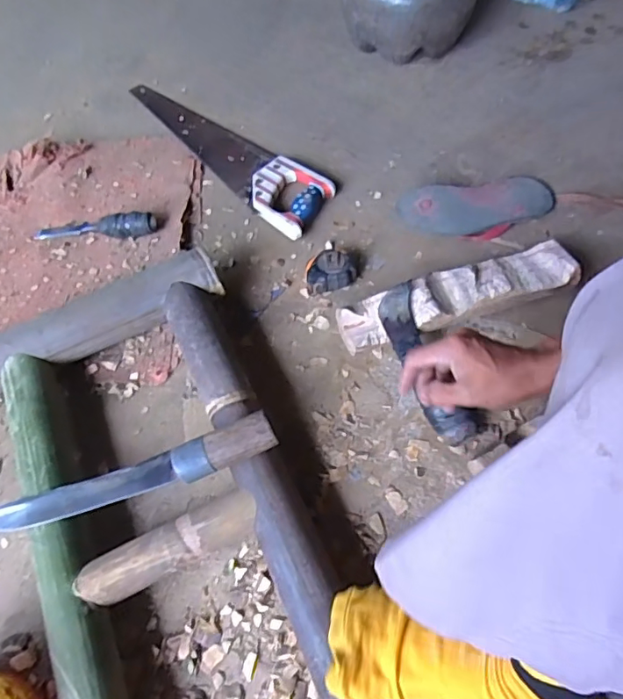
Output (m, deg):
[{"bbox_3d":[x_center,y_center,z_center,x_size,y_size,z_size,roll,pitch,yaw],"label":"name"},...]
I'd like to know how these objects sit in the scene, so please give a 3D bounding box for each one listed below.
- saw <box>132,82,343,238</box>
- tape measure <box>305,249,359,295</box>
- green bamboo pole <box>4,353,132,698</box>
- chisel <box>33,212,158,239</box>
[{"bbox_3d":[-0.154,-0.359,0.908,0.122,0.032,0.506,-39,65,-18],"label":"saw"},{"bbox_3d":[0.026,-0.111,0.745,0.072,0.034,0.057,-11,60,-4],"label":"tape measure"},{"bbox_3d":[-0.237,0.251,0.533,0.073,0.061,0.579,-21,61,-9],"label":"green bamboo pole"},{"bbox_3d":[-0.334,-0.190,0.808,0.196,0.030,0.033,1,60,3],"label":"chisel"}]

